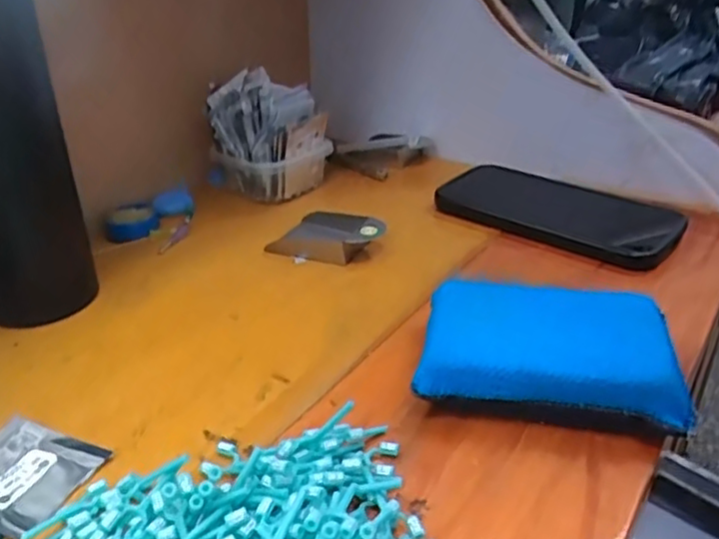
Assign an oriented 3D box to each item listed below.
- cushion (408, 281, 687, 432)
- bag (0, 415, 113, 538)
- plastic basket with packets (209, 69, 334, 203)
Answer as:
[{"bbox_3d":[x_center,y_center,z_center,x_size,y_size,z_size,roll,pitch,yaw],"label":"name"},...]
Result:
[{"bbox_3d":[0.085,0.039,0.303,0.108,0.033,0.069,4,30,9],"label":"cushion"},{"bbox_3d":[-0.140,0.084,0.271,0.056,0.004,0.047,12,32,23],"label":"bag"},{"bbox_3d":[-0.070,-0.101,0.509,0.077,0.084,0.060,11,32,21],"label":"plastic basket with packets"}]

